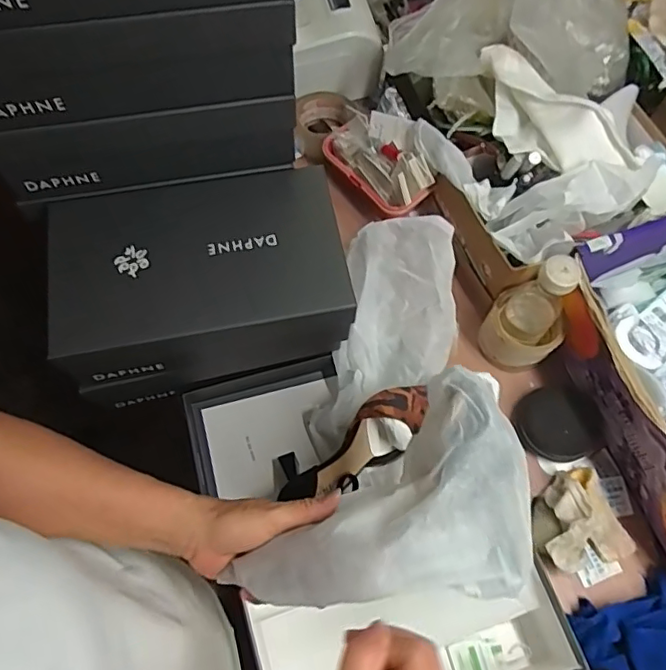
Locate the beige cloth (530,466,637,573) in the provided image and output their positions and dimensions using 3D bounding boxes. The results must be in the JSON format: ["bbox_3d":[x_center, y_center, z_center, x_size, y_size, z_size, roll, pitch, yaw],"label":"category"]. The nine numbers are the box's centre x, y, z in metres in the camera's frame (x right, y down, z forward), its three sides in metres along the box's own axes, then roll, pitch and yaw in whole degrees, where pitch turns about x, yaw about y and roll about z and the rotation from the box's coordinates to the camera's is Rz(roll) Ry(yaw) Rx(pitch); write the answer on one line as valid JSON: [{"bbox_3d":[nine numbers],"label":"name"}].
[{"bbox_3d":[0.281,0.215,0.642,0.103,0.043,0.107,-22,70,-9],"label":"beige cloth"}]

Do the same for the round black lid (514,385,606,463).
[{"bbox_3d":[0.276,0.108,0.681,0.089,0.033,0.094,0,68,0],"label":"round black lid"}]

